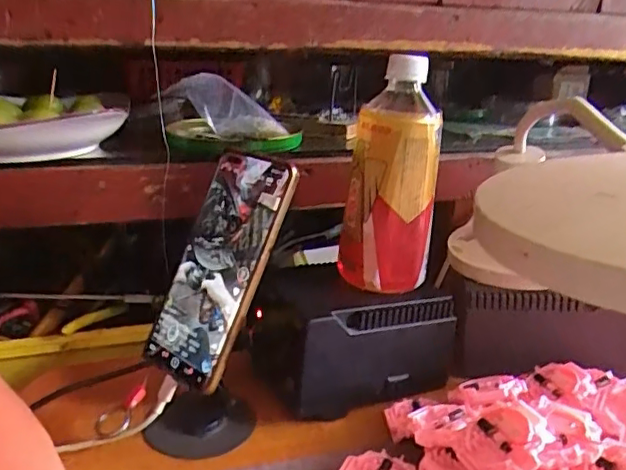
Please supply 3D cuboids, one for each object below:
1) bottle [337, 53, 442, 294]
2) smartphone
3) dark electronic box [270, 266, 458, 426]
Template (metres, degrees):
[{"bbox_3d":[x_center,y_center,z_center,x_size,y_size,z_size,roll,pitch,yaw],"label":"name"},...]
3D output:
[{"bbox_3d":[0.062,-0.047,0.466,0.071,0.174,0.058,4,19,7],"label":"bottle"},{"bbox_3d":[-0.067,0.022,0.410,0.075,0.160,0.013,17,-7,37],"label":"smartphone"},{"bbox_3d":[0.037,0.077,0.499,0.137,0.090,0.107,-6,20,-21],"label":"dark electronic box"}]

